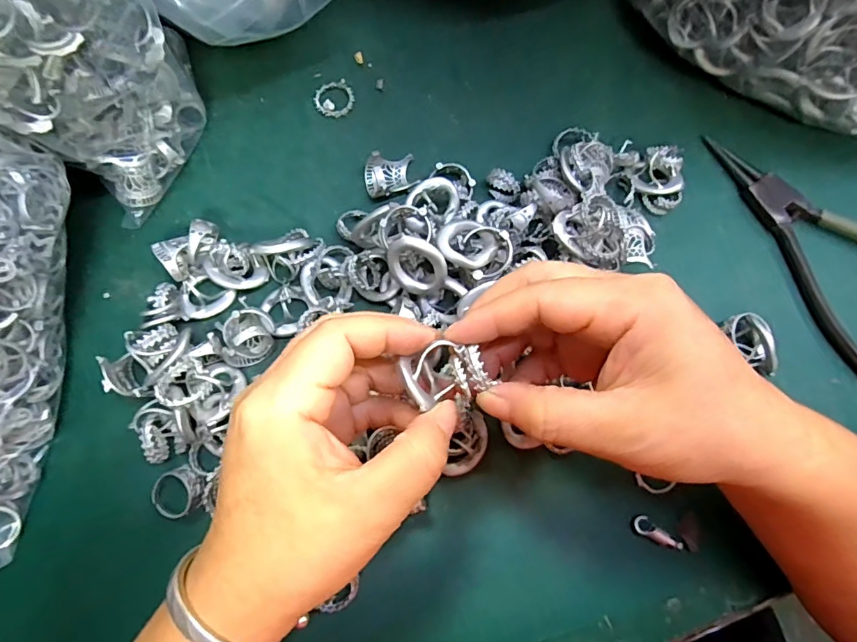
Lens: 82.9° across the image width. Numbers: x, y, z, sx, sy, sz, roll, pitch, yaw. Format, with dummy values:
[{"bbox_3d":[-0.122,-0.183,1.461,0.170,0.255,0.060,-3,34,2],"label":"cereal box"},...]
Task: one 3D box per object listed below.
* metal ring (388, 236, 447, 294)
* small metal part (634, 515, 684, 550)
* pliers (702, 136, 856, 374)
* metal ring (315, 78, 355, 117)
[{"bbox_3d":[-0.006,-0.029,0.254,0.033,0.004,0.027,19,120,-4],"label":"metal ring"},{"bbox_3d":[0.122,0.112,0.256,0.027,0.006,0.009,29,76,6],"label":"small metal part"},{"bbox_3d":[0.249,-0.057,0.303,0.082,0.010,0.164,-27,78,-8],"label":"pliers"},{"bbox_3d":[-0.061,-0.145,0.317,0.025,0.004,0.024,0,75,-2],"label":"metal ring"}]

